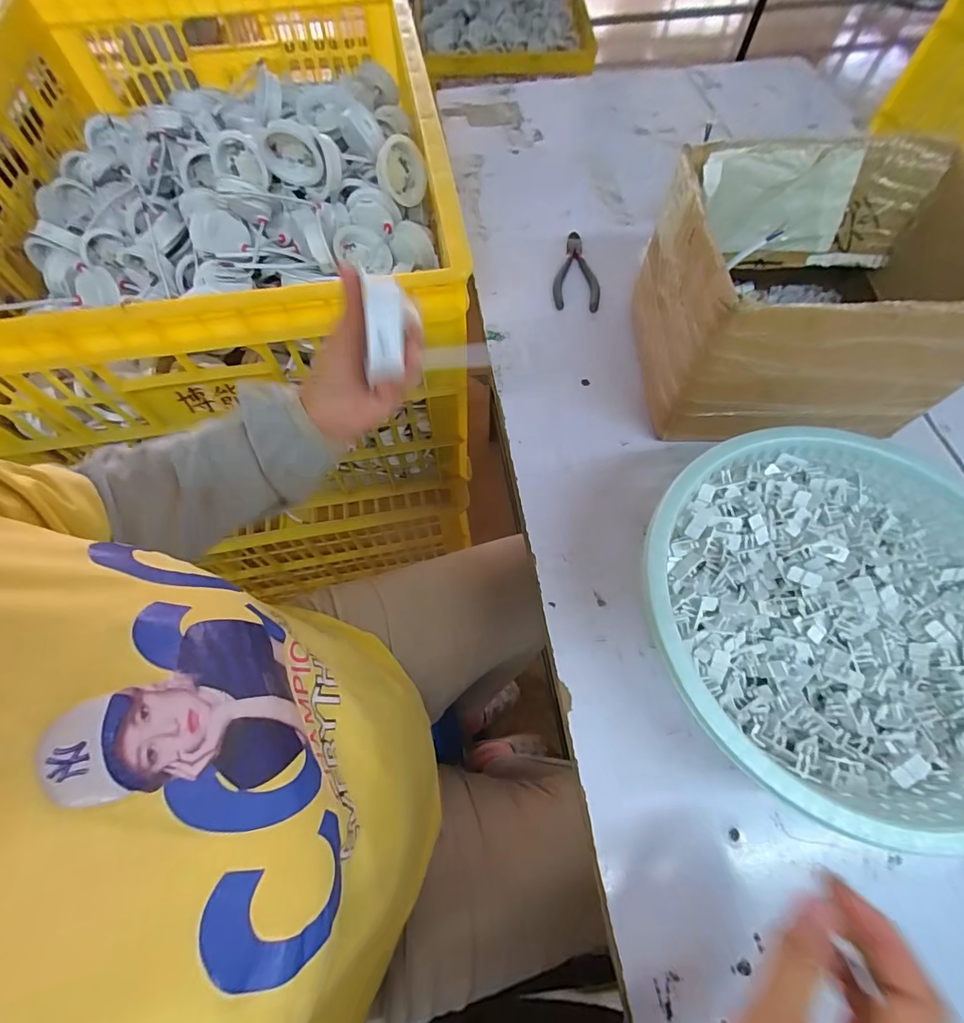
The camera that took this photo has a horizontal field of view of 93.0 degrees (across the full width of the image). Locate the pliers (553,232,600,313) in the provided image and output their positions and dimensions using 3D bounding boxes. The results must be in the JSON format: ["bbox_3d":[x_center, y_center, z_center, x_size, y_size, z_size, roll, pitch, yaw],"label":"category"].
[{"bbox_3d":[0.111,-0.278,0.526,0.051,0.013,0.118,9,64,4],"label":"pliers"}]

